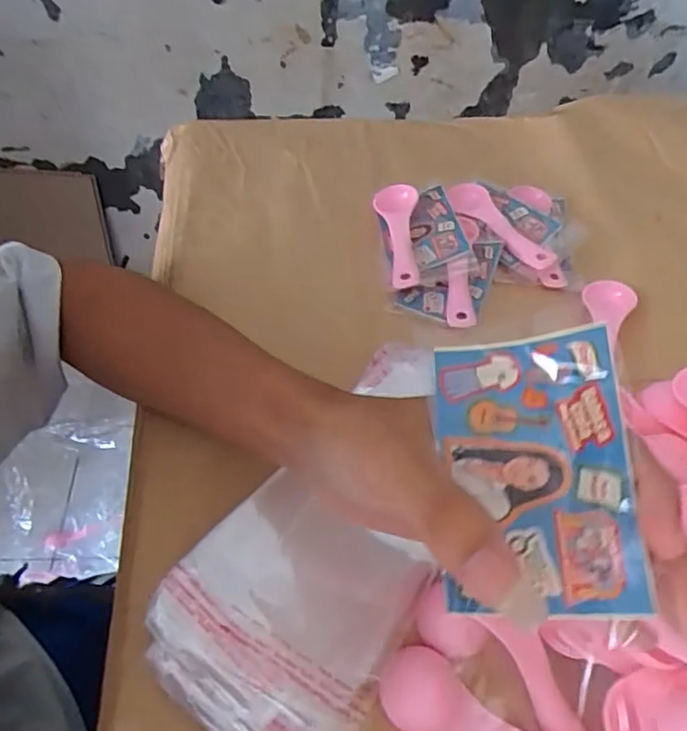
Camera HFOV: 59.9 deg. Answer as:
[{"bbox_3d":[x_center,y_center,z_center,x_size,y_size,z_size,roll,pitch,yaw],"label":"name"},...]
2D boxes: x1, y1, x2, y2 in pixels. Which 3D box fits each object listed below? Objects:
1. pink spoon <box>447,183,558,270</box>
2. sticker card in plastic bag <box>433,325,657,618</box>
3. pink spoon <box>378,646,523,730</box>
[{"bbox_3d":[0.123,-0.113,0.476,0.037,0.008,0.108,-24,58,-23],"label":"pink spoon"},{"bbox_3d":[0.060,0.032,0.194,0.057,0.007,0.090,-9,65,24],"label":"sticker card in plastic bag"},{"bbox_3d":[0.068,0.158,0.257,0.106,0.015,0.033,24,54,13],"label":"pink spoon"}]

